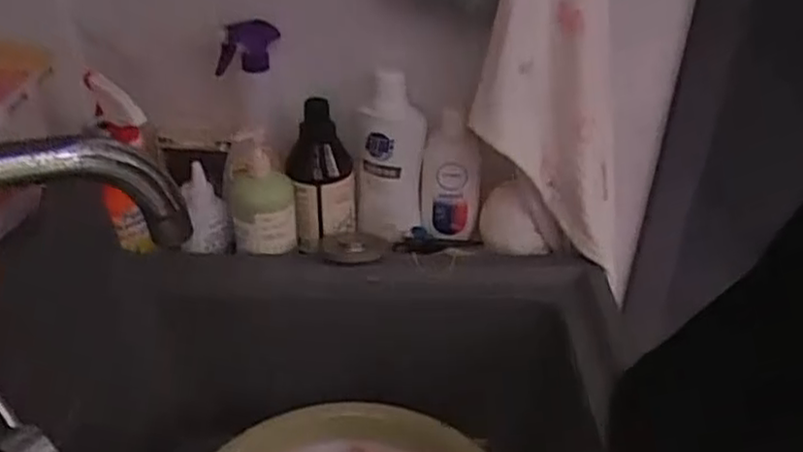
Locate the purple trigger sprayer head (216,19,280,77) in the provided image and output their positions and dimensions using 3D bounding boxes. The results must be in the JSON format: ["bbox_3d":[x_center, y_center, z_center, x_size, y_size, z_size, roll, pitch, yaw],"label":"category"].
[{"bbox_3d":[-0.174,-0.206,0.847,0.075,0.060,0.028,-19,38,-30],"label":"purple trigger sprayer head"}]

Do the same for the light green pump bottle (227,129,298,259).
[{"bbox_3d":[-0.169,-0.049,0.889,0.075,0.153,0.082,-6,33,-13],"label":"light green pump bottle"}]

